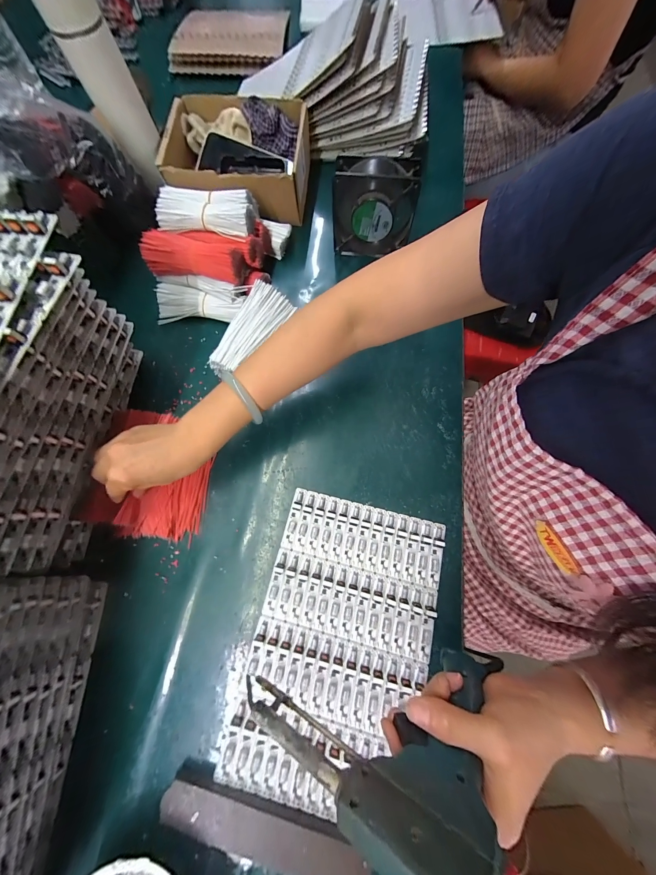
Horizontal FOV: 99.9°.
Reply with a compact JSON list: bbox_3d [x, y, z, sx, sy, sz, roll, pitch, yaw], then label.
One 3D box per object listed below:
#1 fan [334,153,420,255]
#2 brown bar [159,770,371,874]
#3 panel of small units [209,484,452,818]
[{"bbox_3d":[0.069,-0.342,0.420,0.120,0.124,0.035,2,73,0],"label":"fan"},{"bbox_3d":[-0.062,0.379,0.264,0.202,0.012,0.043,12,73,3],"label":"brown bar"},{"bbox_3d":[0.018,0.221,0.311,0.193,0.013,0.296,14,73,4],"label":"panel of small units"}]

